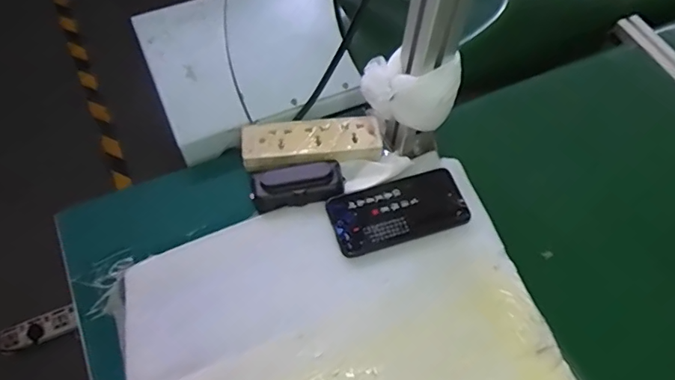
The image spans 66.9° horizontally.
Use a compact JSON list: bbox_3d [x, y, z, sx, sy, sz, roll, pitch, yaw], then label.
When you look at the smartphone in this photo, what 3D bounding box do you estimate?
[{"bbox_3d":[0.070,0.022,0.586,0.155,0.009,0.079,-16,61,-12],"label":"smartphone"}]

